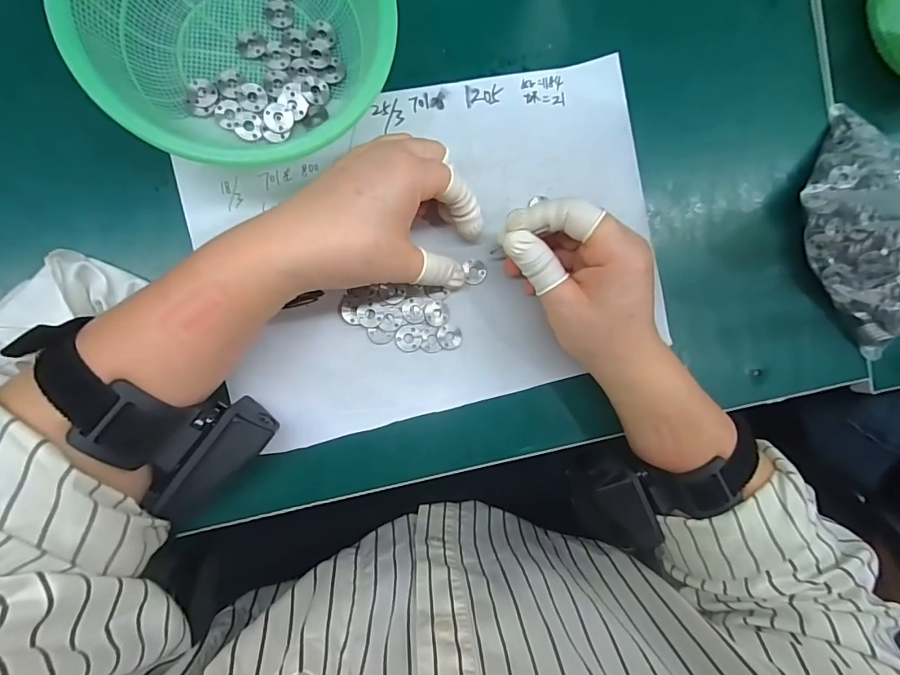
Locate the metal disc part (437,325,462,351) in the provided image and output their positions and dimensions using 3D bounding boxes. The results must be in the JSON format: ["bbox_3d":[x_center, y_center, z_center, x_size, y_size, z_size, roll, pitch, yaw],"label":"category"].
[{"bbox_3d":[0.000,0.000,0.300,0.017,0.004,0.015,13,88,-10],"label":"metal disc part"}]

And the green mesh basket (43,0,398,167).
[{"bbox_3d":[-0.112,-0.167,0.255,0.153,0.055,0.149,0,90,-10],"label":"green mesh basket"}]

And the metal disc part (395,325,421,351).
[{"bbox_3d":[-0.026,0.000,0.294,0.016,0.004,0.017,0,90,-10],"label":"metal disc part"}]

